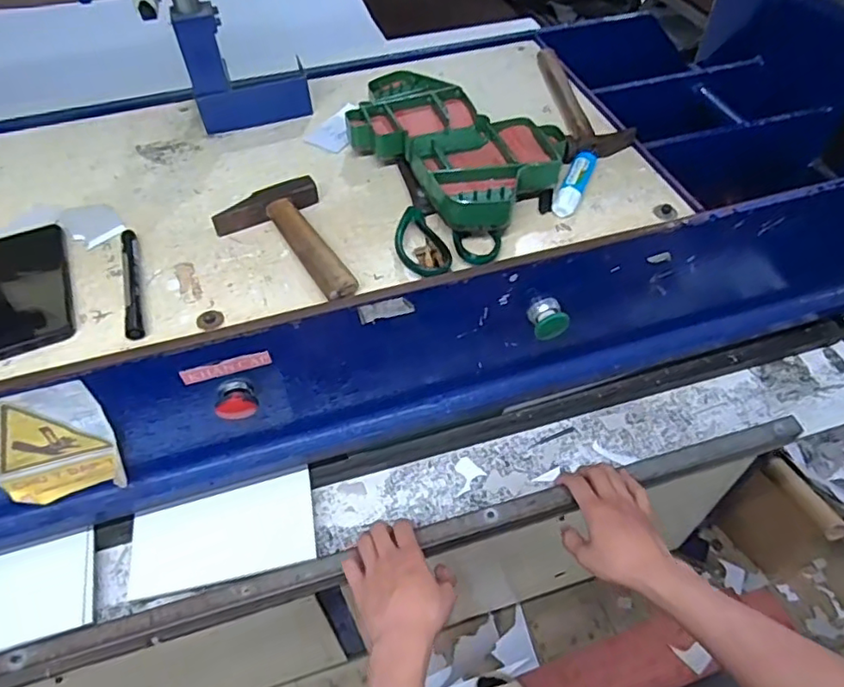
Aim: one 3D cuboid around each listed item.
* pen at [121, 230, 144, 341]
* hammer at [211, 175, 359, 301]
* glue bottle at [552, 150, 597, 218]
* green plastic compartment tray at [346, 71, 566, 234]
[{"bbox_3d":[-0.278,-0.060,0.570,0.015,0.016,0.146,-16,50,-11],"label":"pen"},{"bbox_3d":[-0.137,-0.098,0.584,0.106,0.025,0.164,-19,50,-12],"label":"hammer"},{"bbox_3d":[0.167,-0.175,0.645,0.024,0.018,0.103,18,53,18],"label":"glue bottle"},{"bbox_3d":[0.034,-0.229,0.670,0.171,0.034,0.278,-31,54,-22],"label":"green plastic compartment tray"}]

